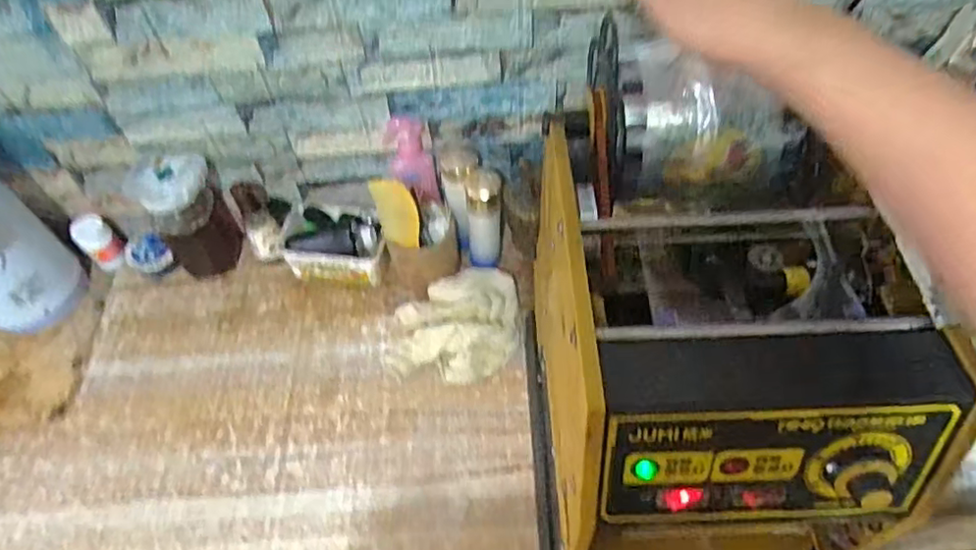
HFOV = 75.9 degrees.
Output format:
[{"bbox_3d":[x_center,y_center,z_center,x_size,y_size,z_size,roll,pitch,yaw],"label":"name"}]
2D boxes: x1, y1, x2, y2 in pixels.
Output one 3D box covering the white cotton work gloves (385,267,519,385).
[{"bbox_3d":[-0.037,0.055,0.797,0.153,0.059,0.160,-2,54,2],"label":"white cotton work gloves"}]

